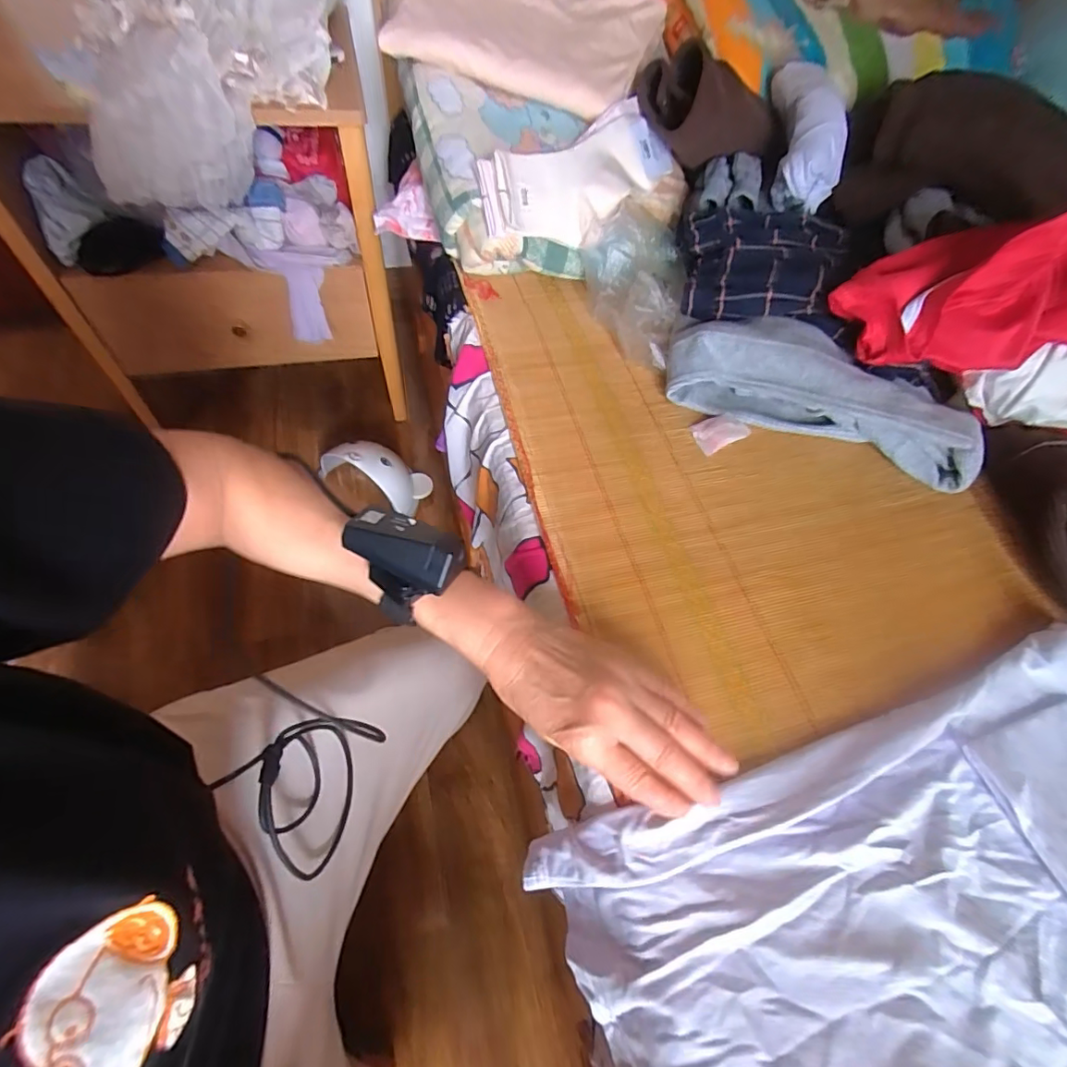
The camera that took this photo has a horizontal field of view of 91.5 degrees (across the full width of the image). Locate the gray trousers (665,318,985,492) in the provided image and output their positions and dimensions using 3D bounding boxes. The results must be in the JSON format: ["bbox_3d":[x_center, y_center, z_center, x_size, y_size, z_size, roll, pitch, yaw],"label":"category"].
[{"bbox_3d":[0.288,-0.143,0.516,0.304,0.061,0.104,21,58,9],"label":"gray trousers"}]

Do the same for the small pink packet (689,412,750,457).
[{"bbox_3d":[0.184,-0.101,0.514,0.054,0.008,0.037,-22,62,-18],"label":"small pink packet"}]

